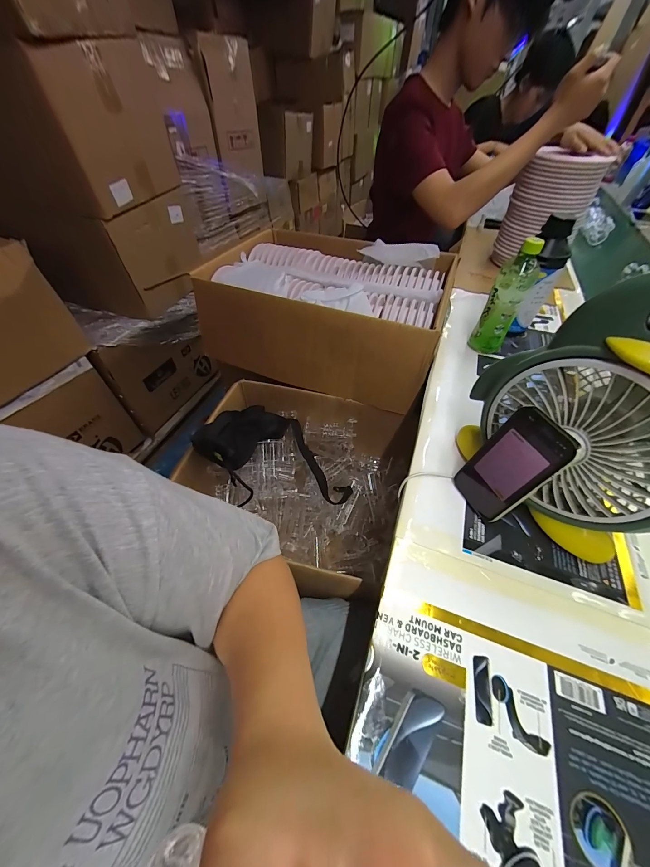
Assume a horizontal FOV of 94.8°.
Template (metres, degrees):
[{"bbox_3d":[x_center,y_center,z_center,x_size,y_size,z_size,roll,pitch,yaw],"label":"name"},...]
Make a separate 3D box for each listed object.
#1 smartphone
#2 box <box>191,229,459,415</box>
[{"bbox_3d":[0.222,0.043,0.366,0.009,0.155,0.073,-8,51,-27],"label":"smartphone"},{"bbox_3d":[-0.002,-0.335,0.820,0.601,0.224,0.439,17,53,11],"label":"box"}]

